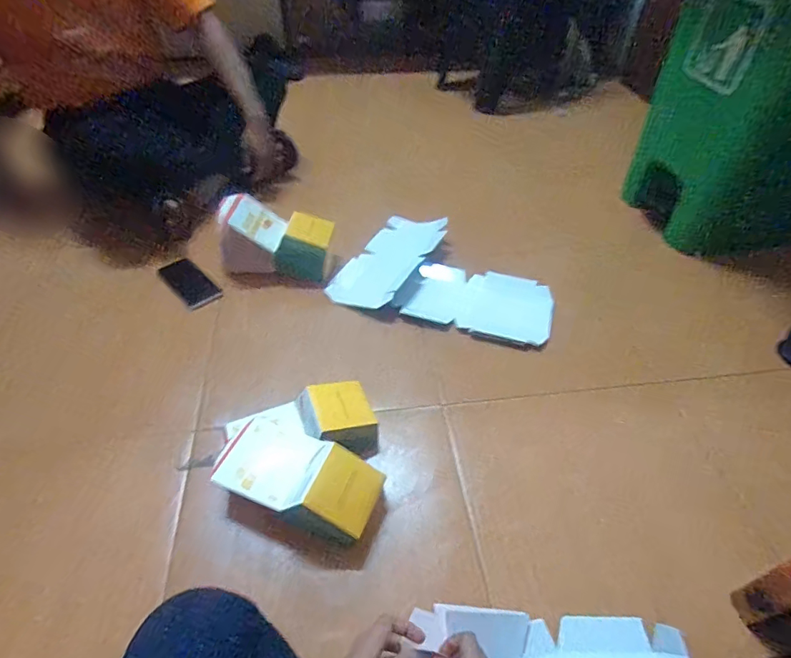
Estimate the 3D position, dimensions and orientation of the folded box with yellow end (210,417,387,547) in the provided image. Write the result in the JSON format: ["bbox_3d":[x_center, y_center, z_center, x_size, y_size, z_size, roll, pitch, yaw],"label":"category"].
[{"bbox_3d":[-0.135,0.202,0.639,0.229,0.097,0.114,16,47,14],"label":"folded box with yellow end"}]

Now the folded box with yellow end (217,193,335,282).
[{"bbox_3d":[-0.250,-0.196,0.984,0.232,0.127,0.122,4,46,2],"label":"folded box with yellow end"}]

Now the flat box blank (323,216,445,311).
[{"bbox_3d":[-0.018,-0.160,1.019,0.167,0.035,0.313,21,49,18],"label":"flat box blank"}]

